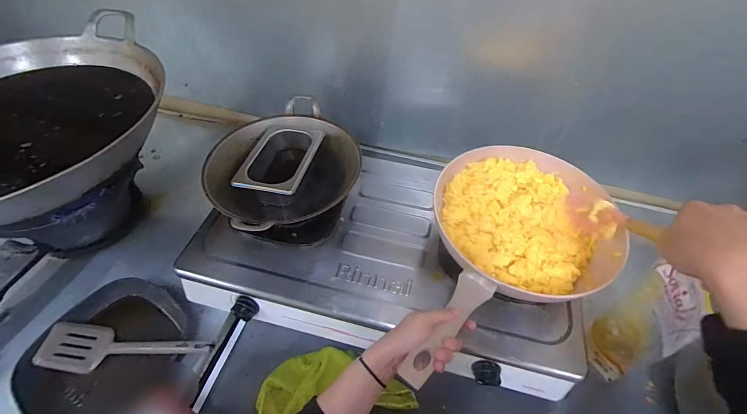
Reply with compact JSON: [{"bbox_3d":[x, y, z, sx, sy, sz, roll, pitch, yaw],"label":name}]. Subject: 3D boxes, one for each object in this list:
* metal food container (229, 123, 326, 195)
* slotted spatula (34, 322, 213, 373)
[{"bbox_3d":[-0.165,-0.079,0.656,0.116,0.082,0.193,7,51,4],"label":"metal food container"},{"bbox_3d":[-0.394,0.238,0.565,0.265,0.046,0.075,7,51,4],"label":"slotted spatula"}]

